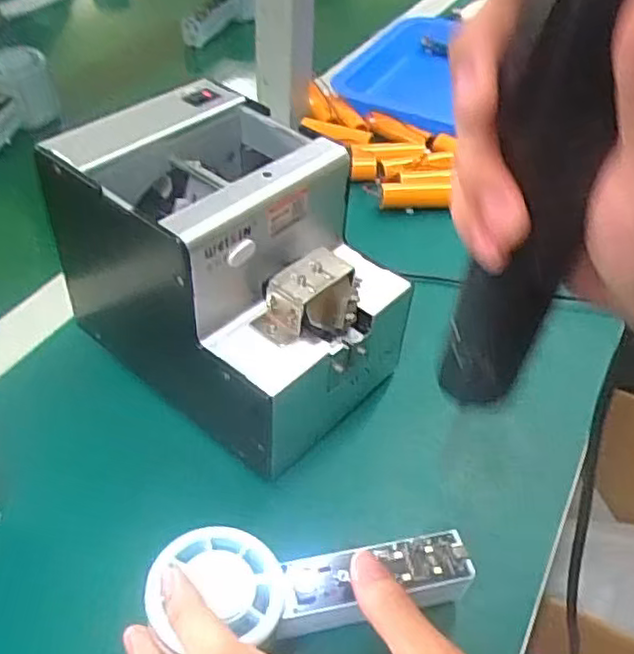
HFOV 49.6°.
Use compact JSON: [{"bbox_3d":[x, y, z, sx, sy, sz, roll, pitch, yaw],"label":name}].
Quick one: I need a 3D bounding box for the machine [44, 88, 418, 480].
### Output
[{"bbox_3d":[-0.046,-0.038,0.408,0.175,0.131,0.124,32,49,26],"label":"machine"}]

